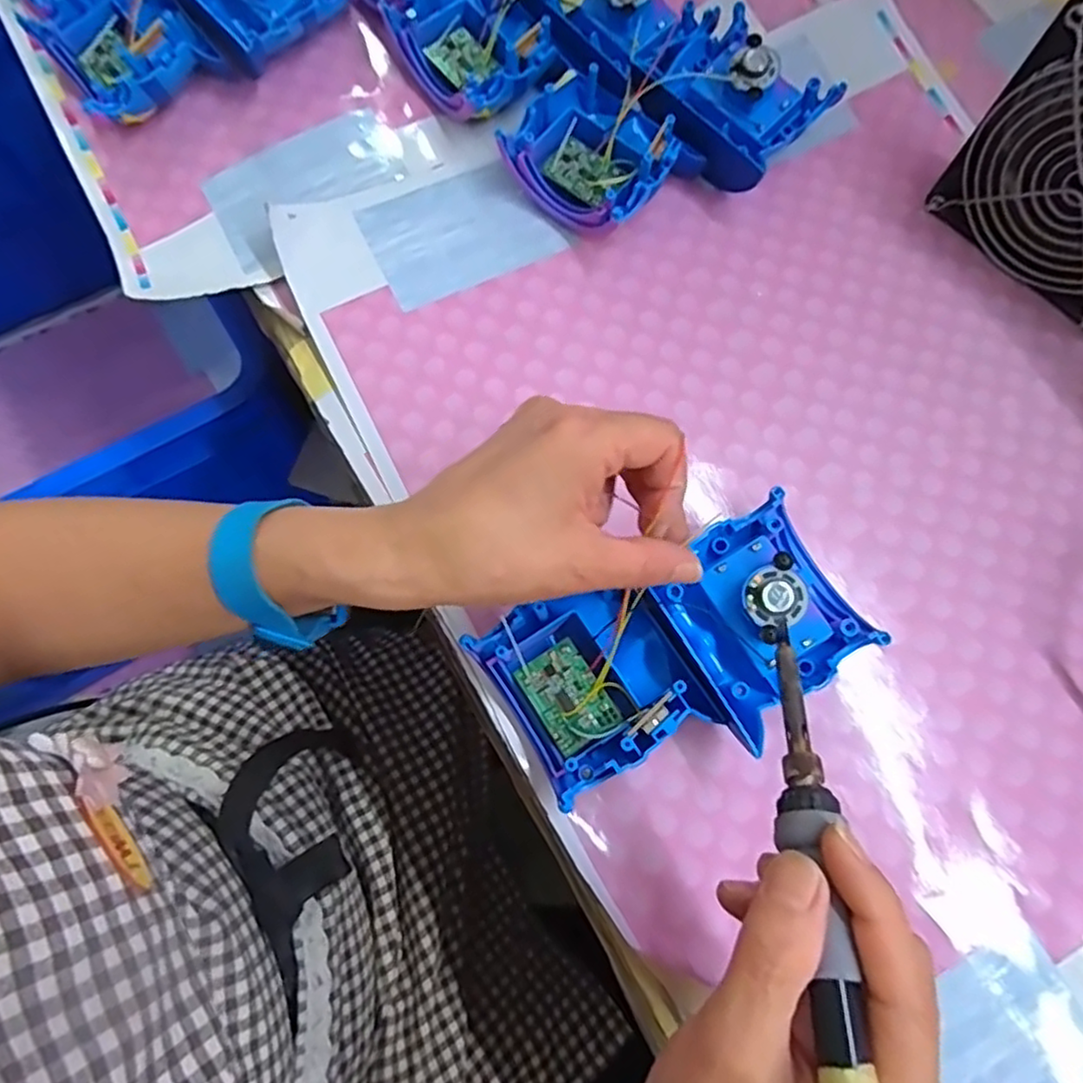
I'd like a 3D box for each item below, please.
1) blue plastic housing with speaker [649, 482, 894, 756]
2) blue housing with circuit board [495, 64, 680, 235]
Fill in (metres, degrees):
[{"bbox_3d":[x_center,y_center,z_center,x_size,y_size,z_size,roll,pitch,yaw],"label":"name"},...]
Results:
[{"bbox_3d":[0.096,0.032,0.304,0.076,0.032,0.082,-30,76,-9],"label":"blue plastic housing with speaker"},{"bbox_3d":[0.032,-0.214,0.380,0.082,0.032,0.078,37,77,9],"label":"blue housing with circuit board"}]

